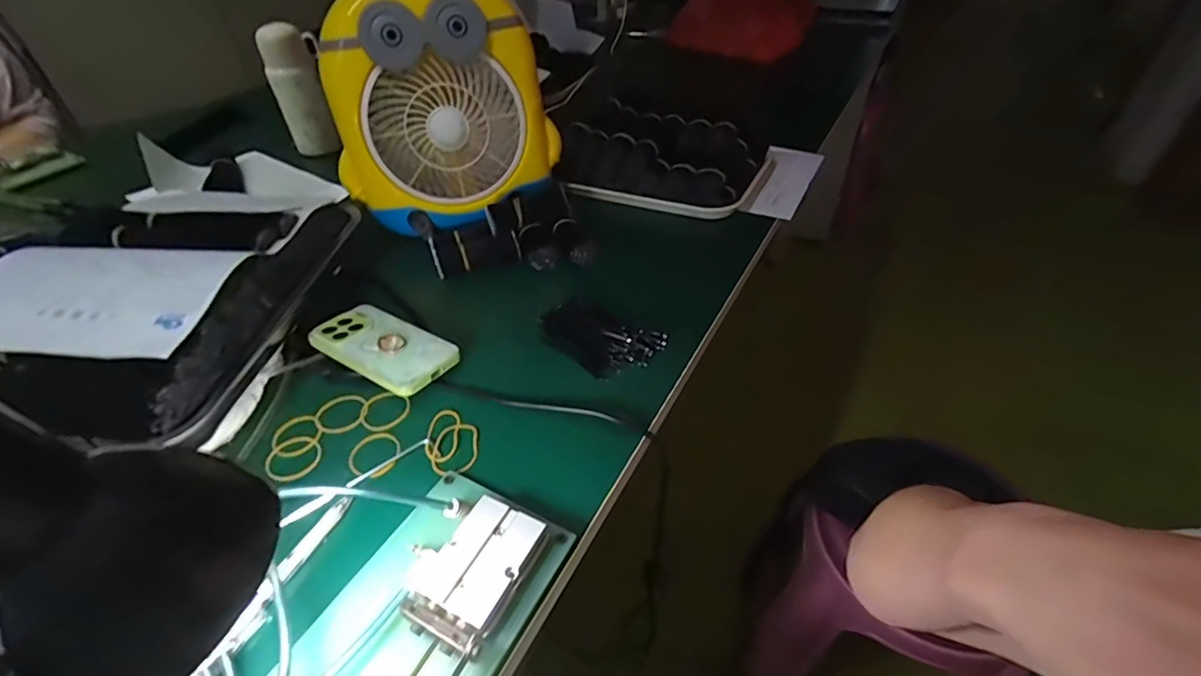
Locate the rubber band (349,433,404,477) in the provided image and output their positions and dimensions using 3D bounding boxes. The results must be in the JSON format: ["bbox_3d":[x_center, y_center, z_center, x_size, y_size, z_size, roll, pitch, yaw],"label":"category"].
[{"bbox_3d":[-0.190,0.099,0.449,0.042,0.004,0.049,-32,51,-28],"label":"rubber band"}]

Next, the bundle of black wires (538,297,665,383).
[{"bbox_3d":[-0.005,-0.007,0.532,0.120,0.020,0.075,28,51,29],"label":"bundle of black wires"}]

